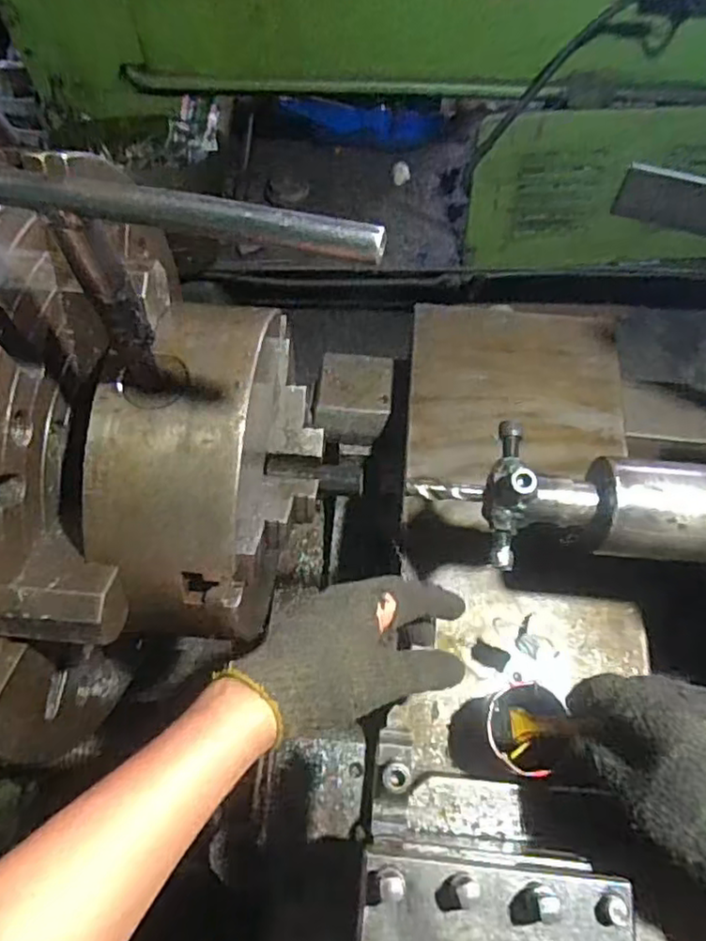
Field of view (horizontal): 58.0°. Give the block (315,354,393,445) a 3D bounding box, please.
[{"bbox_3d":[0.001,-0.079,0.702,0.082,0.037,0.091,5,66,1],"label":"block"}]

